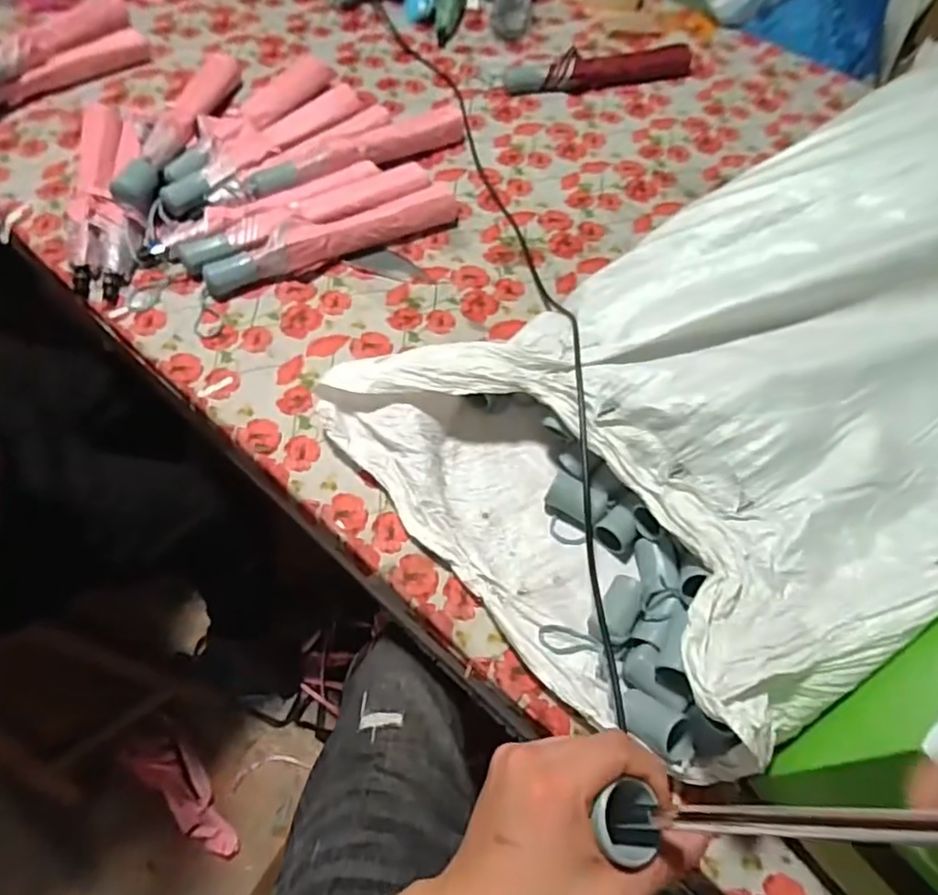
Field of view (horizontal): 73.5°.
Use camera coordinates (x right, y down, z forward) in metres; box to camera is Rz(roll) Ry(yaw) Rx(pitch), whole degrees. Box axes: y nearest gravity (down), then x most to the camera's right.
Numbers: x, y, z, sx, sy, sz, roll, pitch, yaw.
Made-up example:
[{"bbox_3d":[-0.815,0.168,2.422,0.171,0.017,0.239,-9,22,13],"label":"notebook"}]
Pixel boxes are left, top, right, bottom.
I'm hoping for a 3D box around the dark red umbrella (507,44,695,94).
[{"bbox_3d":[0.227,-0.647,1.068,0.334,0.043,0.066,-9,61,-10],"label":"dark red umbrella"}]

